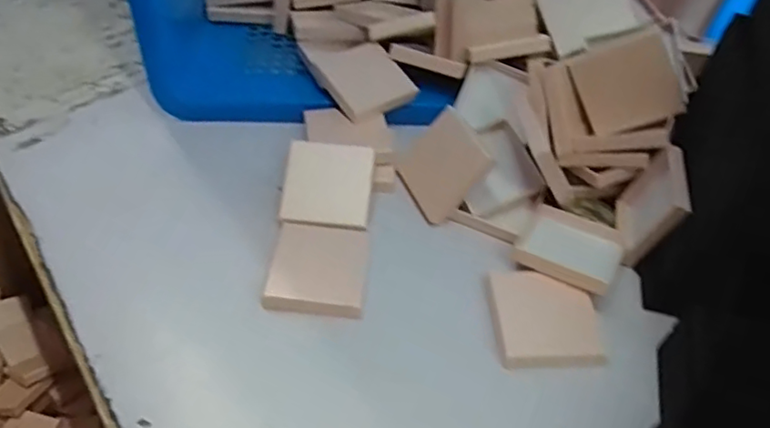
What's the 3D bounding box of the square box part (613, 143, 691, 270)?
[{"bbox_3d":[0.215,-0.008,0.489,0.011,0.076,0.079,20,45,-7],"label":"square box part"}]

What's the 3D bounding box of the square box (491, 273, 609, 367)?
[{"bbox_3d":[0.118,0.074,0.446,0.075,0.008,0.079,-1,47,-5],"label":"square box"}]

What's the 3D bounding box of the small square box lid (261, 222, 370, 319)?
[{"bbox_3d":[-0.051,0.041,0.469,0.071,0.017,0.081,5,47,1],"label":"small square box lid"}]

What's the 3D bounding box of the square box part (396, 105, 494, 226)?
[{"bbox_3d":[0.050,-0.042,0.525,0.010,0.078,0.071,4,42,-50],"label":"square box part"}]

